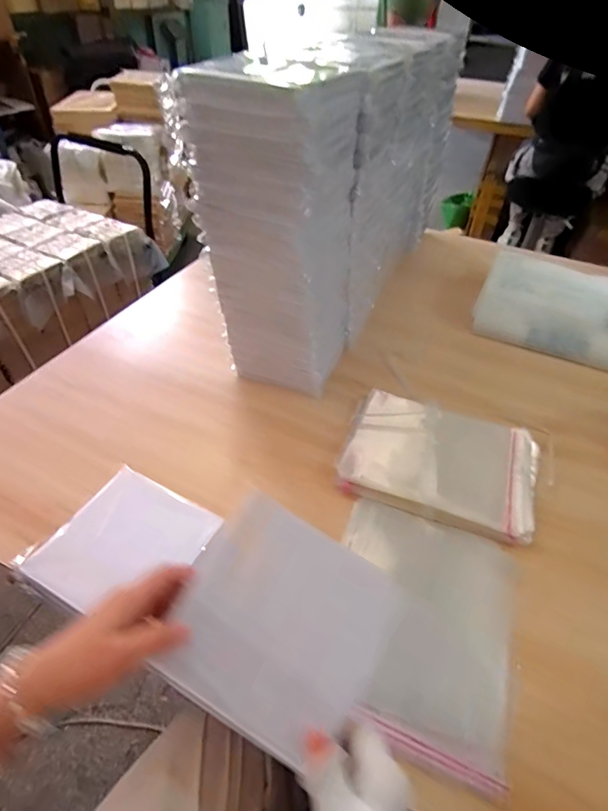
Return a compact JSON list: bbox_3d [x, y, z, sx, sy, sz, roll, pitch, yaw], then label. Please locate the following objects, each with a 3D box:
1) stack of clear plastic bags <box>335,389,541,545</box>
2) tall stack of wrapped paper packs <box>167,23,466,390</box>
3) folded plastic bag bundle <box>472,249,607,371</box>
[{"bbox_3d":[0.196,0.074,0.638,0.264,0.020,0.197,17,46,14],"label":"stack of clear plastic bags"},{"bbox_3d":[0.087,-0.394,0.811,0.179,0.410,0.715,20,47,16],"label":"tall stack of wrapped paper packs"},{"bbox_3d":[0.523,-0.206,0.904,0.306,0.064,0.290,22,48,18],"label":"folded plastic bag bundle"}]

